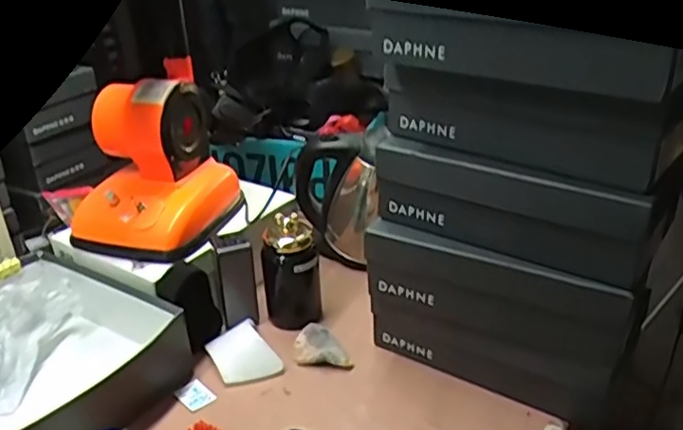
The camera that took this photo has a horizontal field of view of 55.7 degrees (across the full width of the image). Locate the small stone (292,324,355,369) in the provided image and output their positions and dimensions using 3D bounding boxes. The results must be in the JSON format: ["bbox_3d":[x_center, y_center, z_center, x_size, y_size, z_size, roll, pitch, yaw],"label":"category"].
[{"bbox_3d":[-0.022,0.173,0.847,0.078,0.031,0.056,3,28,8],"label":"small stone"}]

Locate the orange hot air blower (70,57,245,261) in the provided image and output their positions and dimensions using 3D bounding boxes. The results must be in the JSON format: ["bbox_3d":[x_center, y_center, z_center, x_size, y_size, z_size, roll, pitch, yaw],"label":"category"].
[{"bbox_3d":[-0.264,-0.077,0.902,0.176,0.198,0.198,7,29,16],"label":"orange hot air blower"}]

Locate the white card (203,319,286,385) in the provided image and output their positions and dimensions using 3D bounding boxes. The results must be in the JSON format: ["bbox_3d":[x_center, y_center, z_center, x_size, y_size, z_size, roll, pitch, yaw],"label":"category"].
[{"bbox_3d":[-0.125,0.183,0.831,0.072,0.026,0.083,-32,68,-18],"label":"white card"}]

